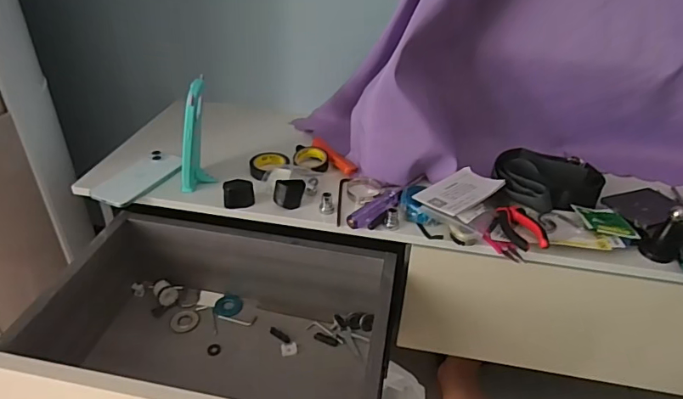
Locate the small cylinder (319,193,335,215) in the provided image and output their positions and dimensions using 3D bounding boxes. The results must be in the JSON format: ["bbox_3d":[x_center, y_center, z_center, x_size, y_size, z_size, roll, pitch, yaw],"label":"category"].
[{"bbox_3d":[-0.021,0.003,0.694,0.021,0.033,0.021,2,34,-1],"label":"small cylinder"}]

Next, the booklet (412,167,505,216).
[{"bbox_3d":[0.169,-0.013,0.691,0.135,0.008,0.074,-26,39,-36],"label":"booklet"}]

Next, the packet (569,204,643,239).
[{"bbox_3d":[0.373,0.027,0.669,0.069,0.012,0.086,3,34,1],"label":"packet"}]

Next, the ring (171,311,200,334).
[{"bbox_3d":[-0.254,0.197,0.765,0.046,0.004,0.042,2,34,-1],"label":"ring"}]

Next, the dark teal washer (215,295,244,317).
[{"bbox_3d":[-0.190,0.180,0.797,0.047,0.009,0.041,-22,41,-31],"label":"dark teal washer"}]

